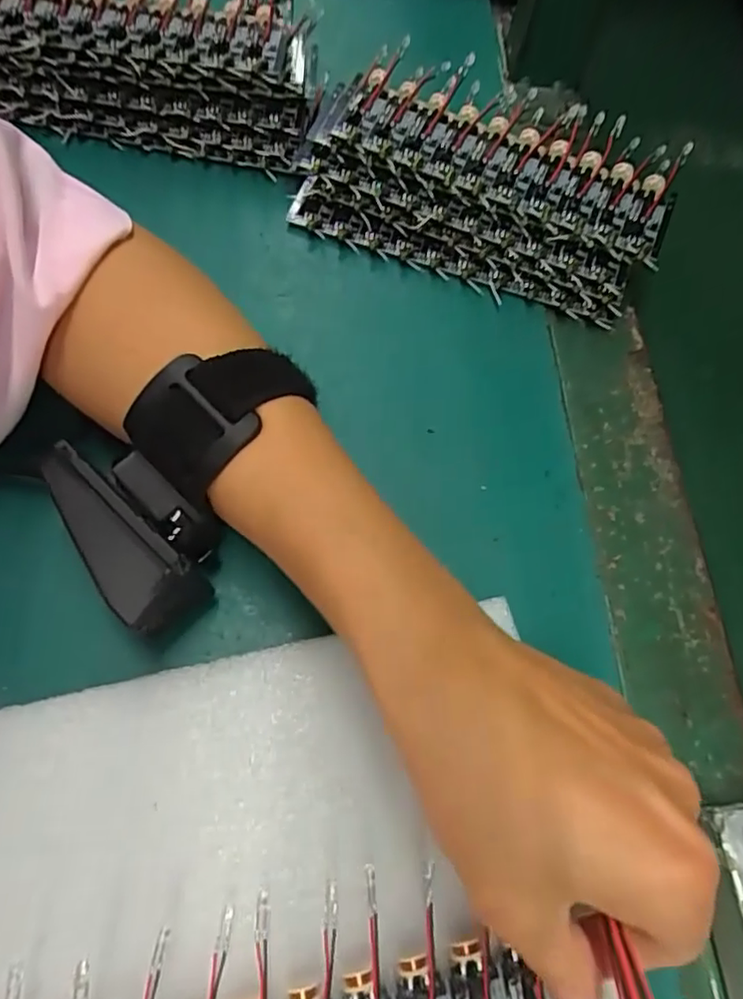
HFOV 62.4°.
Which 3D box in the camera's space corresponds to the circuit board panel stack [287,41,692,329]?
[{"bbox_3d":[0.056,-0.153,0.293,0.164,0.022,0.101,22,89,4],"label":"circuit board panel stack"}]

